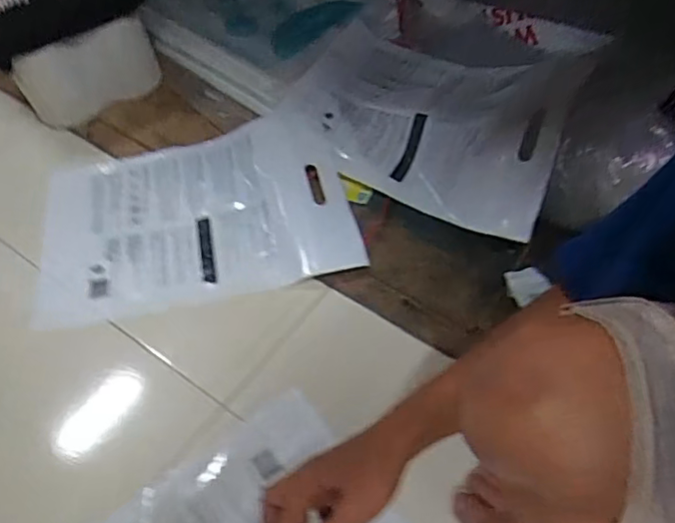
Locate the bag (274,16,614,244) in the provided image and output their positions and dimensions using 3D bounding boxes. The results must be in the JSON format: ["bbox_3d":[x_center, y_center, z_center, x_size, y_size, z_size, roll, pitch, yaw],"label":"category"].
[{"bbox_3d":[0.145,-0.252,0.896,0.429,0.116,0.336,24,58,17],"label":"bag"}]

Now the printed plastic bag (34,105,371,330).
[{"bbox_3d":[-0.202,-0.073,0.835,0.427,0.042,0.304,-12,55,-8],"label":"printed plastic bag"}]

